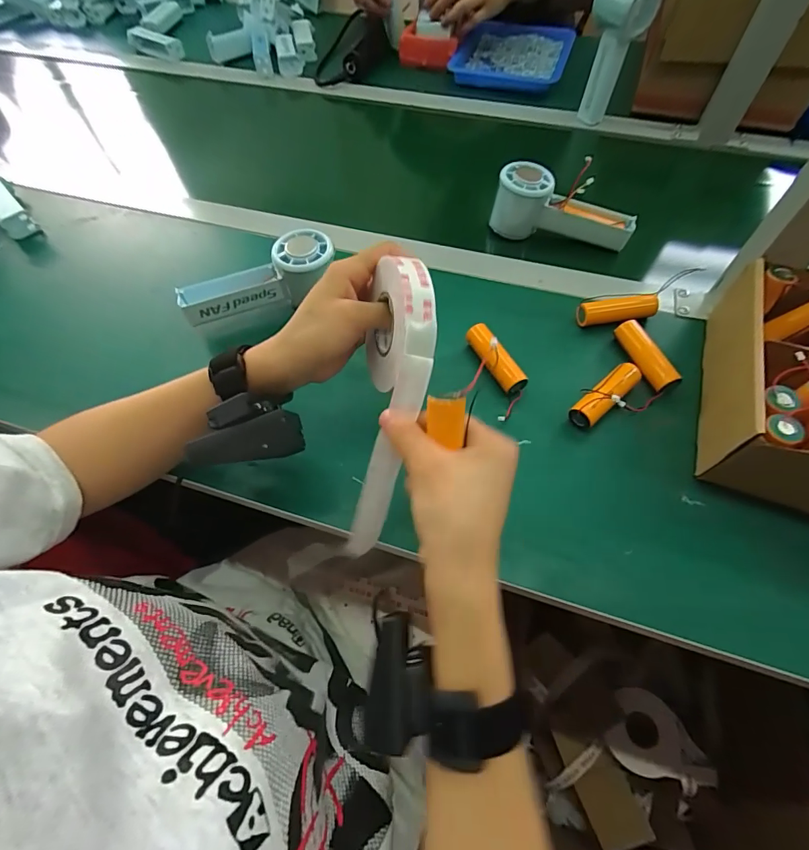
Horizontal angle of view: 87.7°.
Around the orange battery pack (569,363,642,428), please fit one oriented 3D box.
[{"bbox_3d":[0.169,-0.025,0.354,0.066,0.025,0.020,-36,66,-19],"label":"orange battery pack"}]

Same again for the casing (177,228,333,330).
[{"bbox_3d":[-0.138,-0.136,0.412,0.153,0.052,0.051,-24,62,1],"label":"casing"}]

